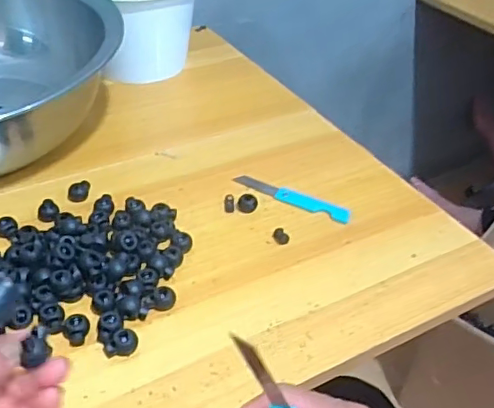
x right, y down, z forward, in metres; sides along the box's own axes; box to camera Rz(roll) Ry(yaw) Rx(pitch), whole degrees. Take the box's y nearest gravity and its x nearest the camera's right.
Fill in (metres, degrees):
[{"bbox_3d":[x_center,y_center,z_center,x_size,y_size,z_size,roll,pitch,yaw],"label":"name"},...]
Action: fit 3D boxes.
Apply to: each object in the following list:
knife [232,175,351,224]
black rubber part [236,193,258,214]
[{"bbox_3d":[0.043,-0.009,0.533,0.118,0.006,0.024,23,43,22],"label":"knife"},{"bbox_3d":[0.000,-0.001,0.517,0.016,0.011,0.018,30,46,28],"label":"black rubber part"}]

